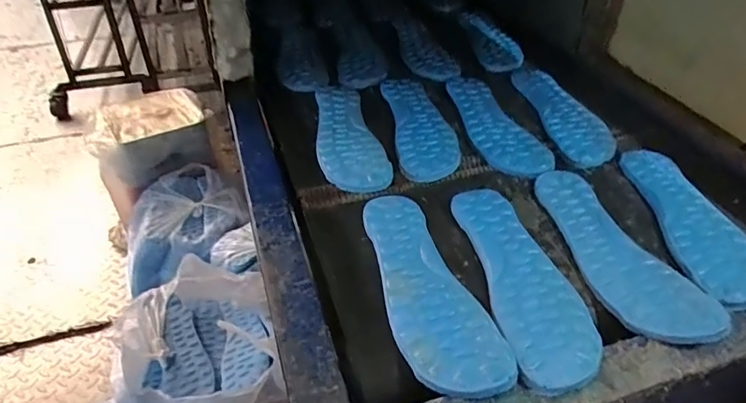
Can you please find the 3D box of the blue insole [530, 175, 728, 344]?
[{"bbox_3d":[0.234,0.040,0.509,0.082,0.014,0.241,-8,40,-10],"label":"blue insole"}]

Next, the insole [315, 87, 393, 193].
[{"bbox_3d":[-0.036,-0.090,0.670,0.077,0.014,0.238,-8,40,-9],"label":"insole"}]

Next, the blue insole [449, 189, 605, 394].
[{"bbox_3d":[0.137,0.063,0.484,0.079,0.012,0.244,-6,40,-6],"label":"blue insole"}]

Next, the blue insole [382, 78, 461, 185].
[{"bbox_3d":[0.063,-0.106,0.703,0.079,0.011,0.244,-4,39,-4],"label":"blue insole"}]

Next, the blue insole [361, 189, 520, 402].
[{"bbox_3d":[0.045,0.069,0.474,0.080,0.014,0.243,-10,40,-12],"label":"blue insole"}]

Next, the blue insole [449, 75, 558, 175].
[{"bbox_3d":[0.161,-0.111,0.703,0.080,0.007,0.246,-9,40,-10],"label":"blue insole"}]

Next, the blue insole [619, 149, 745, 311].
[{"bbox_3d":[0.339,0.015,0.544,0.081,0.009,0.240,2,39,3],"label":"blue insole"}]

